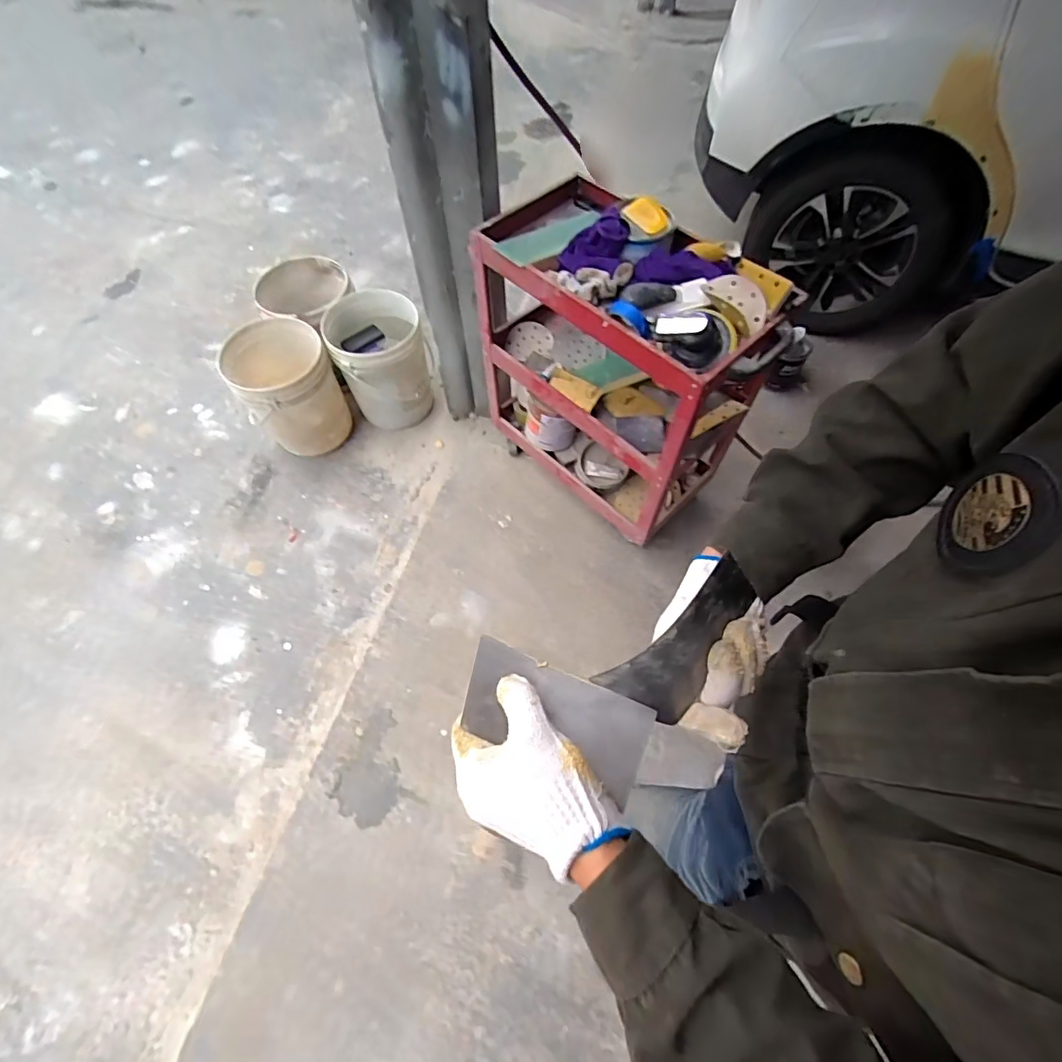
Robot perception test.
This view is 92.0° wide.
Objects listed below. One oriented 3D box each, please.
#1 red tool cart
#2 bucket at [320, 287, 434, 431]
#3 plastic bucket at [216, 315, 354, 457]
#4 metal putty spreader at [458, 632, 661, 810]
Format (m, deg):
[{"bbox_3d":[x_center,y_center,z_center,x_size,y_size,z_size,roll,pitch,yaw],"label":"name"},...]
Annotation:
[{"bbox_3d":[0.214,-0.425,1.340,0.694,0.664,0.363,40,70,19],"label":"red tool cart"},{"bbox_3d":[-0.492,-0.551,1.710,0.281,0.379,0.286,0,62,1],"label":"bucket"},{"bbox_3d":[-0.755,-0.428,1.641,0.282,0.382,0.301,0,62,1],"label":"plastic bucket"},{"bbox_3d":[0.014,0.133,0.372,0.137,0.009,0.068,21,54,15],"label":"metal putty spreader"}]

